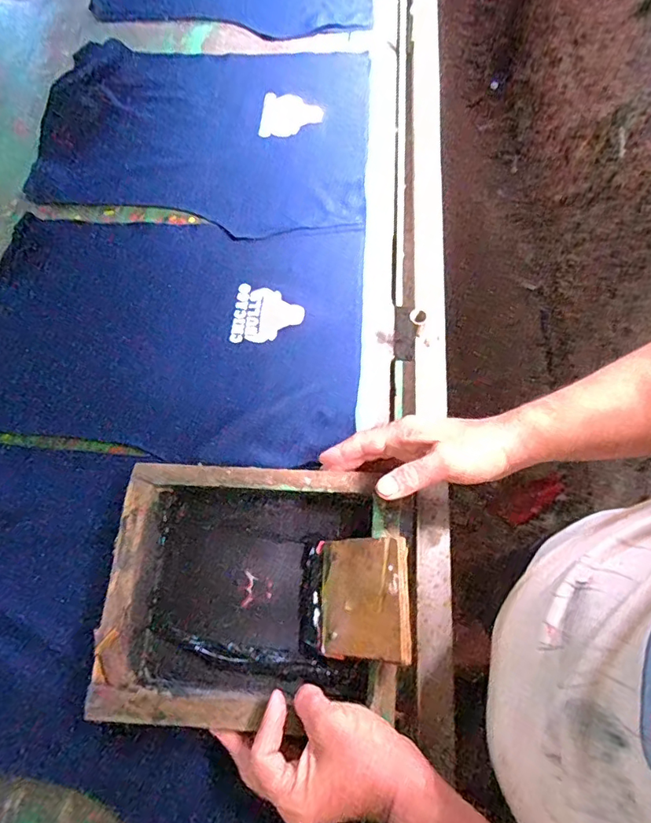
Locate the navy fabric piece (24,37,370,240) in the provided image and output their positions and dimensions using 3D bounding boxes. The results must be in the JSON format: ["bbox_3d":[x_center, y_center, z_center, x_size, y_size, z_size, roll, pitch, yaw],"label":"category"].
[{"bbox_3d":[-0.171,-0.401,0.732,0.456,0.023,0.334,3,69,2],"label":"navy fabric piece"}]

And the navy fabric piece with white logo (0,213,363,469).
[{"bbox_3d":[-0.199,-0.097,0.634,0.476,0.012,0.318,3,70,5],"label":"navy fabric piece with white logo"}]

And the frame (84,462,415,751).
[{"bbox_3d":[-0.063,0.169,0.493,0.269,0.052,0.231,4,69,3],"label":"frame"}]

